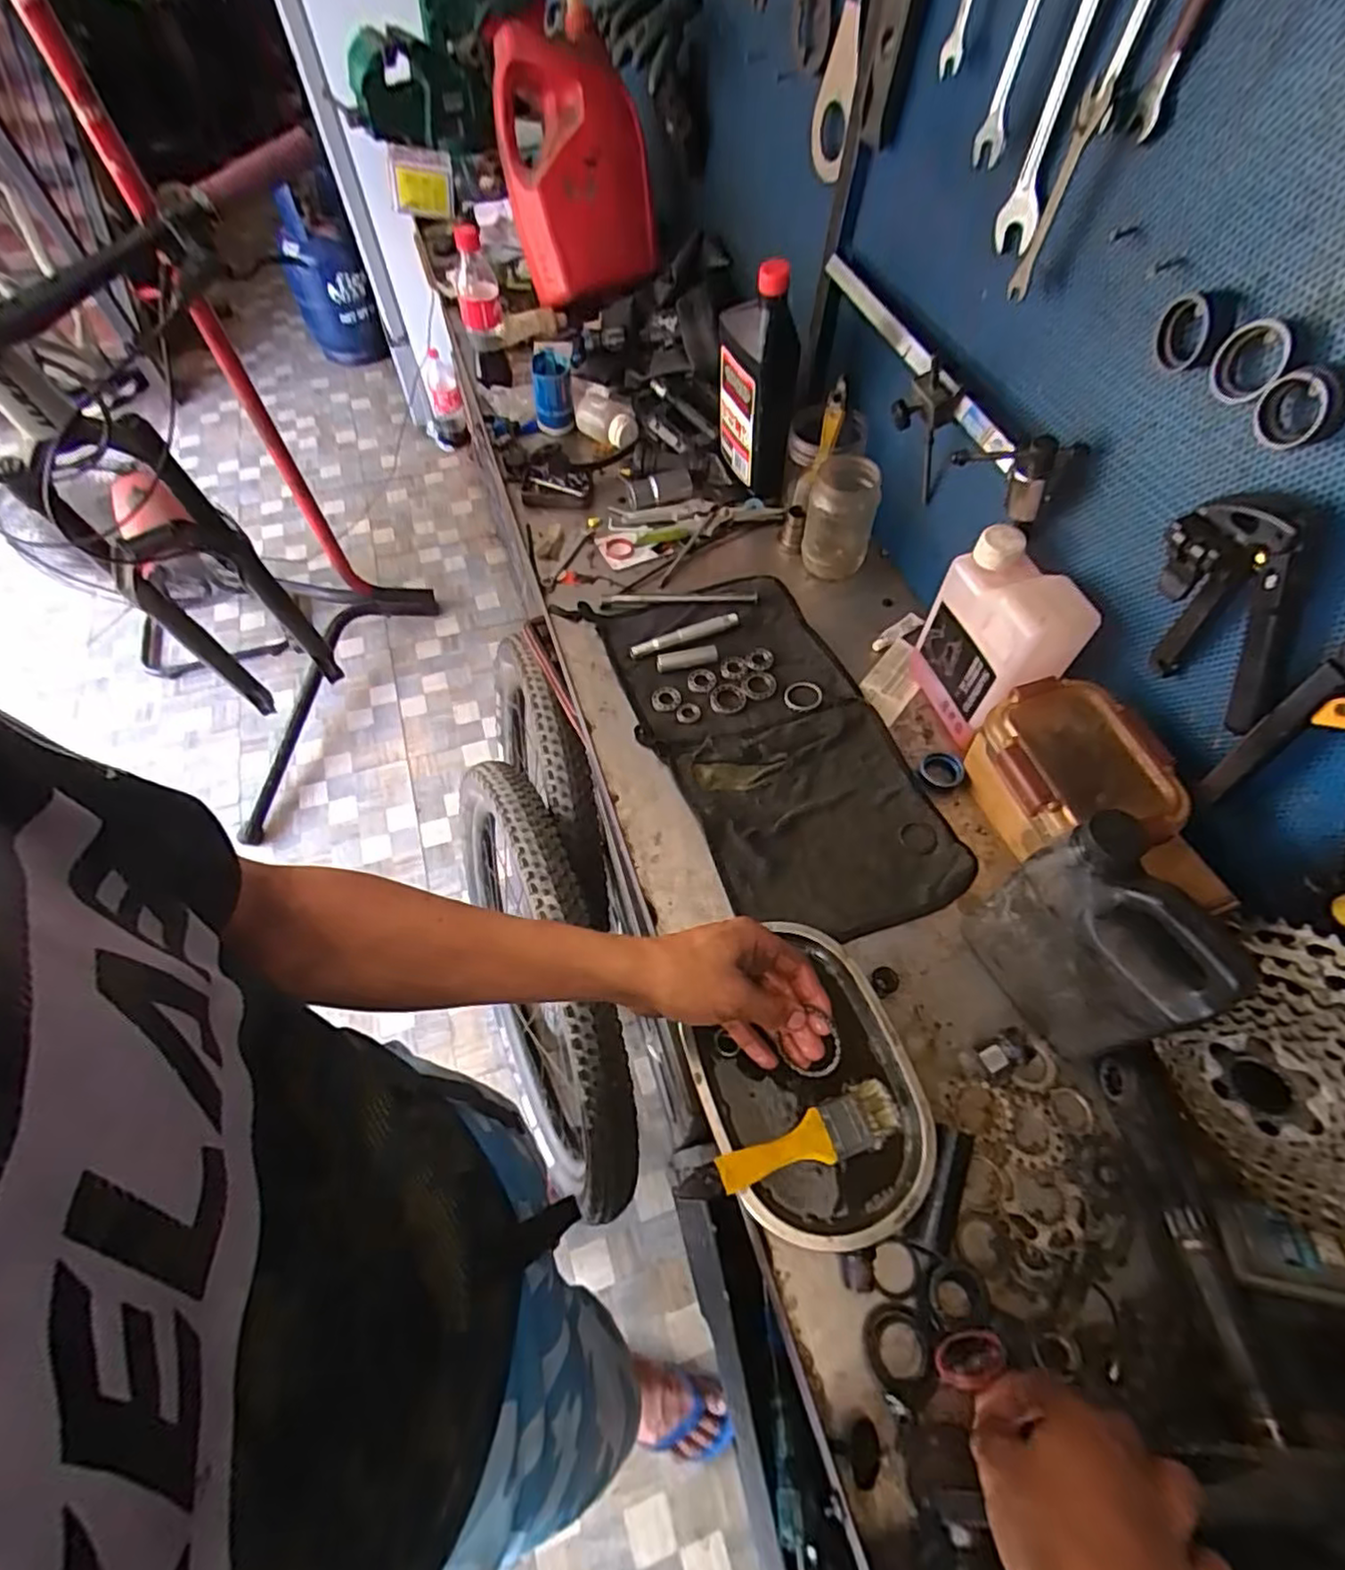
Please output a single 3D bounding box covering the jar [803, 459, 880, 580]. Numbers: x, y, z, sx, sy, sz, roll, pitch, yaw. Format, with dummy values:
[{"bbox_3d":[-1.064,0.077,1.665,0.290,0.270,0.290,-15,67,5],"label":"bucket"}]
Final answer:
[{"bbox_3d":[0.194,-0.309,0.767,0.074,0.122,0.073,0,59,-1],"label":"jar"}]

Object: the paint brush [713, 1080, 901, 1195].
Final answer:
[{"bbox_3d":[0.099,0.251,0.468,0.139,0.018,0.040,-17,60,-11],"label":"paint brush"}]

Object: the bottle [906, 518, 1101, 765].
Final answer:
[{"bbox_3d":[0.295,-0.122,0.617,0.066,0.181,0.135,-11,59,-7],"label":"bottle"}]

